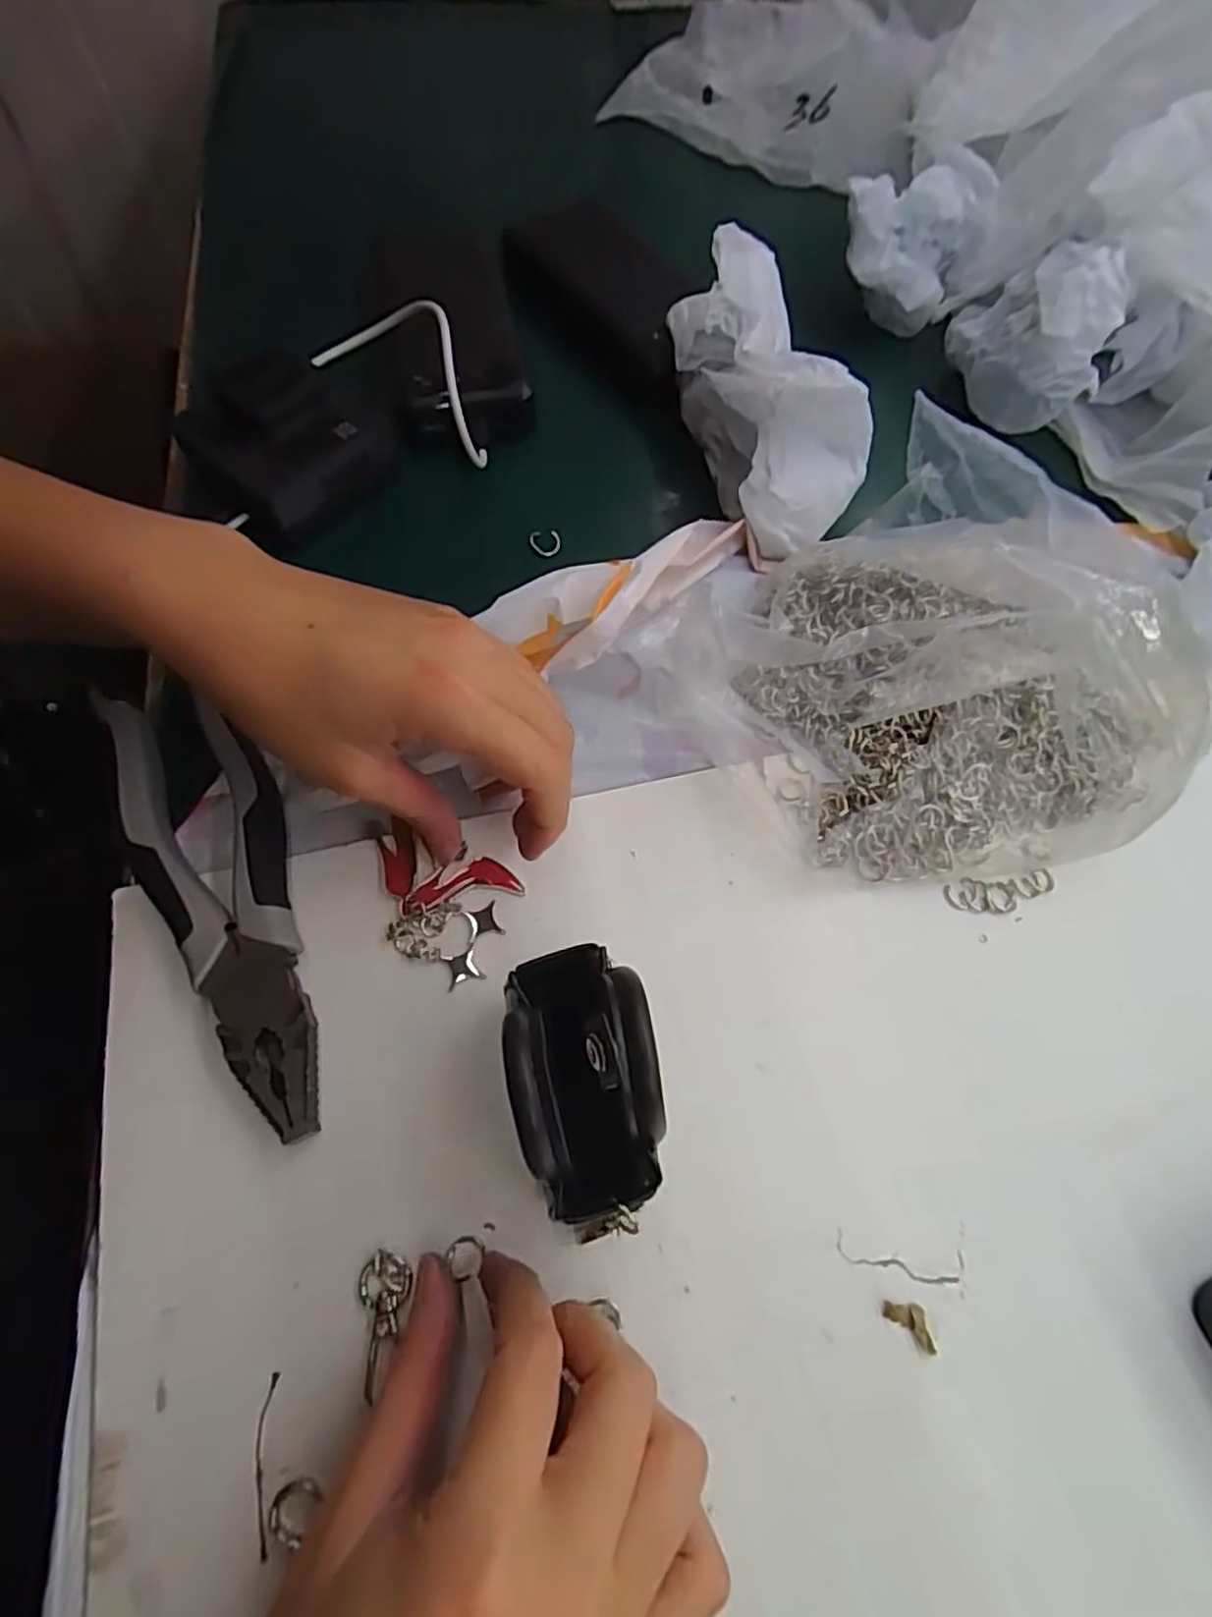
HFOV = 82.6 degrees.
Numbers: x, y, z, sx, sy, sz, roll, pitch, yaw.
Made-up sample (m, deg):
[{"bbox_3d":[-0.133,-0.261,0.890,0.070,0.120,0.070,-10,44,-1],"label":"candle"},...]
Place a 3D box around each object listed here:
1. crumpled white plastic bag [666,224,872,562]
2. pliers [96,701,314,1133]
[{"bbox_3d":[0.081,-0.204,0.328,0.069,0.051,0.145,-13,67,-7],"label":"crumpled white plastic bag"},{"bbox_3d":[-0.140,0.031,0.257,0.051,0.020,0.179,-26,70,-13],"label":"pliers"}]

